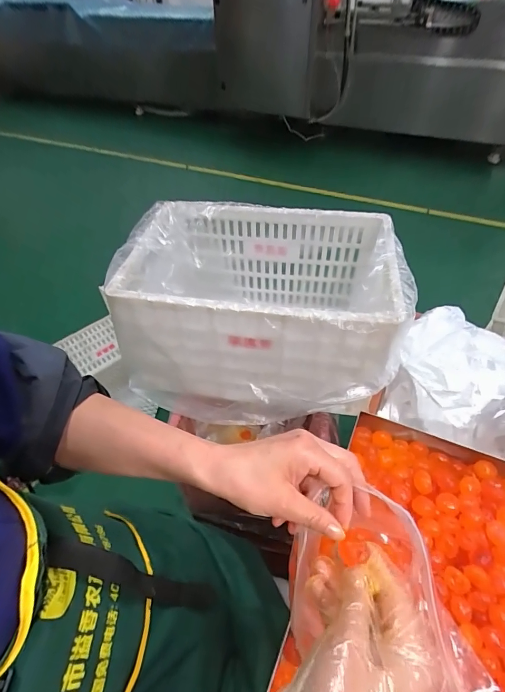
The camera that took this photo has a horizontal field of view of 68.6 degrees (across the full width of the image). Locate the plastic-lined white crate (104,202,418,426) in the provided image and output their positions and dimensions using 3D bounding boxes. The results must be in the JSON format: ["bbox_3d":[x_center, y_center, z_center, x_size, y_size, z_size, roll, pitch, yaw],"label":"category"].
[{"bbox_3d":[0.020,-0.082,0.734,0.475,0.248,0.327,7,49,8],"label":"plastic-lined white crate"}]

